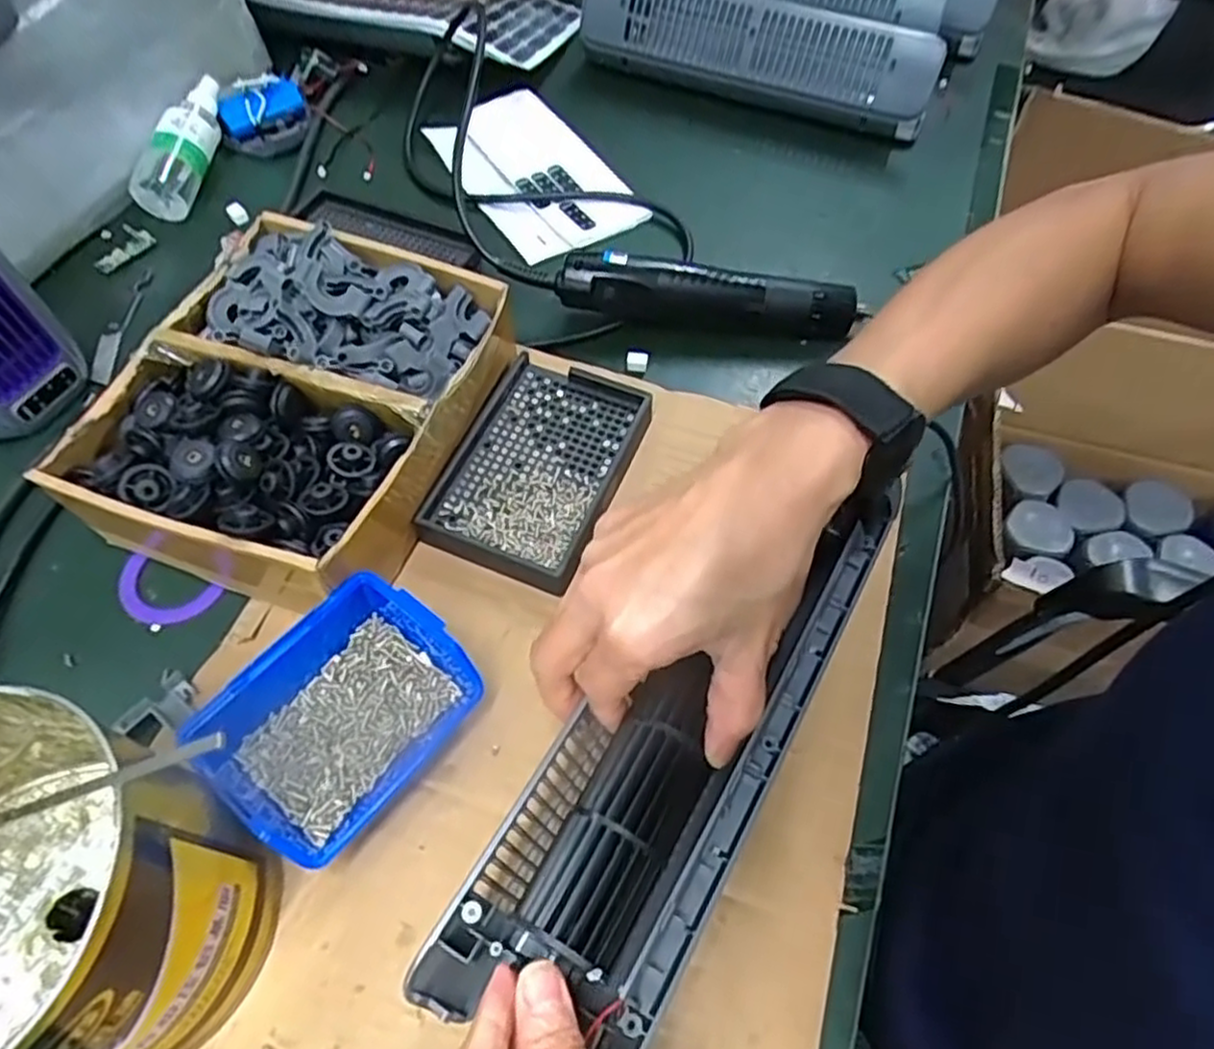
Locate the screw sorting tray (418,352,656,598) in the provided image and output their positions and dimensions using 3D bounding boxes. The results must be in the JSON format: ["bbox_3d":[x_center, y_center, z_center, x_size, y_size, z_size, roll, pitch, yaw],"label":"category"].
[{"bbox_3d":[-0.041,-0.034,0.440,0.095,0.026,0.138,20,60,11],"label":"screw sorting tray"}]

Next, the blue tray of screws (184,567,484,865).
[{"bbox_3d":[-0.123,0.087,0.345,0.084,0.046,0.110,37,65,20],"label":"blue tray of screws"}]

